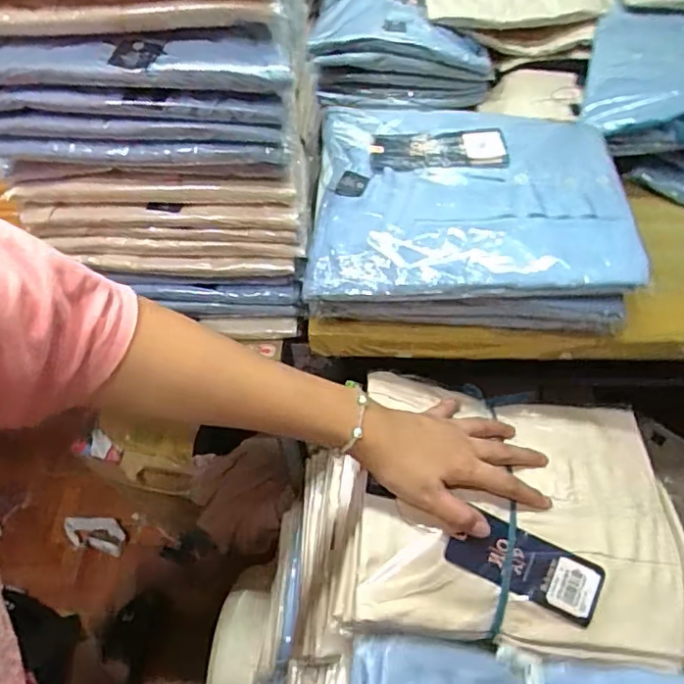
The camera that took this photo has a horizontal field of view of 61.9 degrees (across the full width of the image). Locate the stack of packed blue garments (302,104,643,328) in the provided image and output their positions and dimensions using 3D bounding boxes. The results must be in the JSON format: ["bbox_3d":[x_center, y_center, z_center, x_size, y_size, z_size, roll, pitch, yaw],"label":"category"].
[{"bbox_3d":[0.105,-0.101,0.499,0.254,0.089,0.173,2,54,4],"label":"stack of packed blue garments"}]

